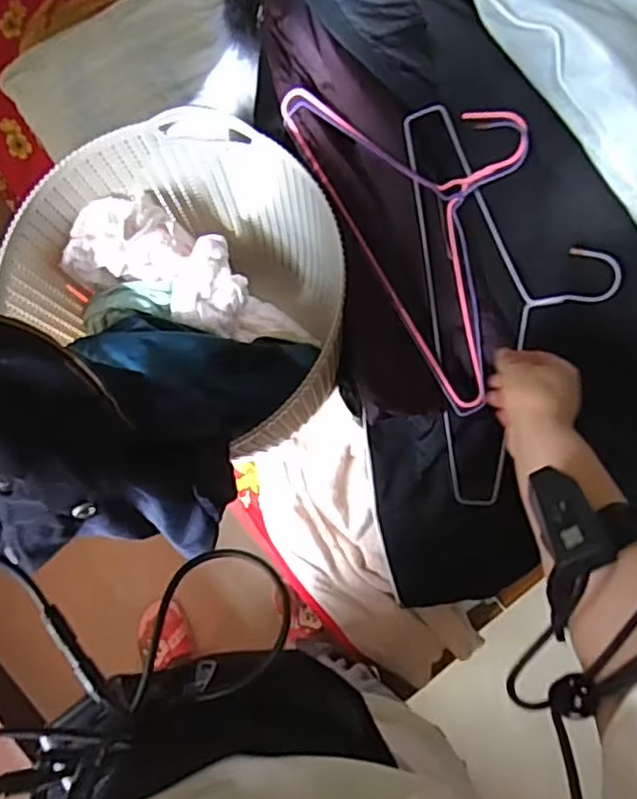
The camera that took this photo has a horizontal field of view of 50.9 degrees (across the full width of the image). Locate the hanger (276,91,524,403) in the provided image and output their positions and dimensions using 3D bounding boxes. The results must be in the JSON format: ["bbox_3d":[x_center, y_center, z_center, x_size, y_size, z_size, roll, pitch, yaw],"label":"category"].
[{"bbox_3d":[0.128,-0.199,0.689,0.204,0.016,0.391,-30,87,28],"label":"hanger"}]

